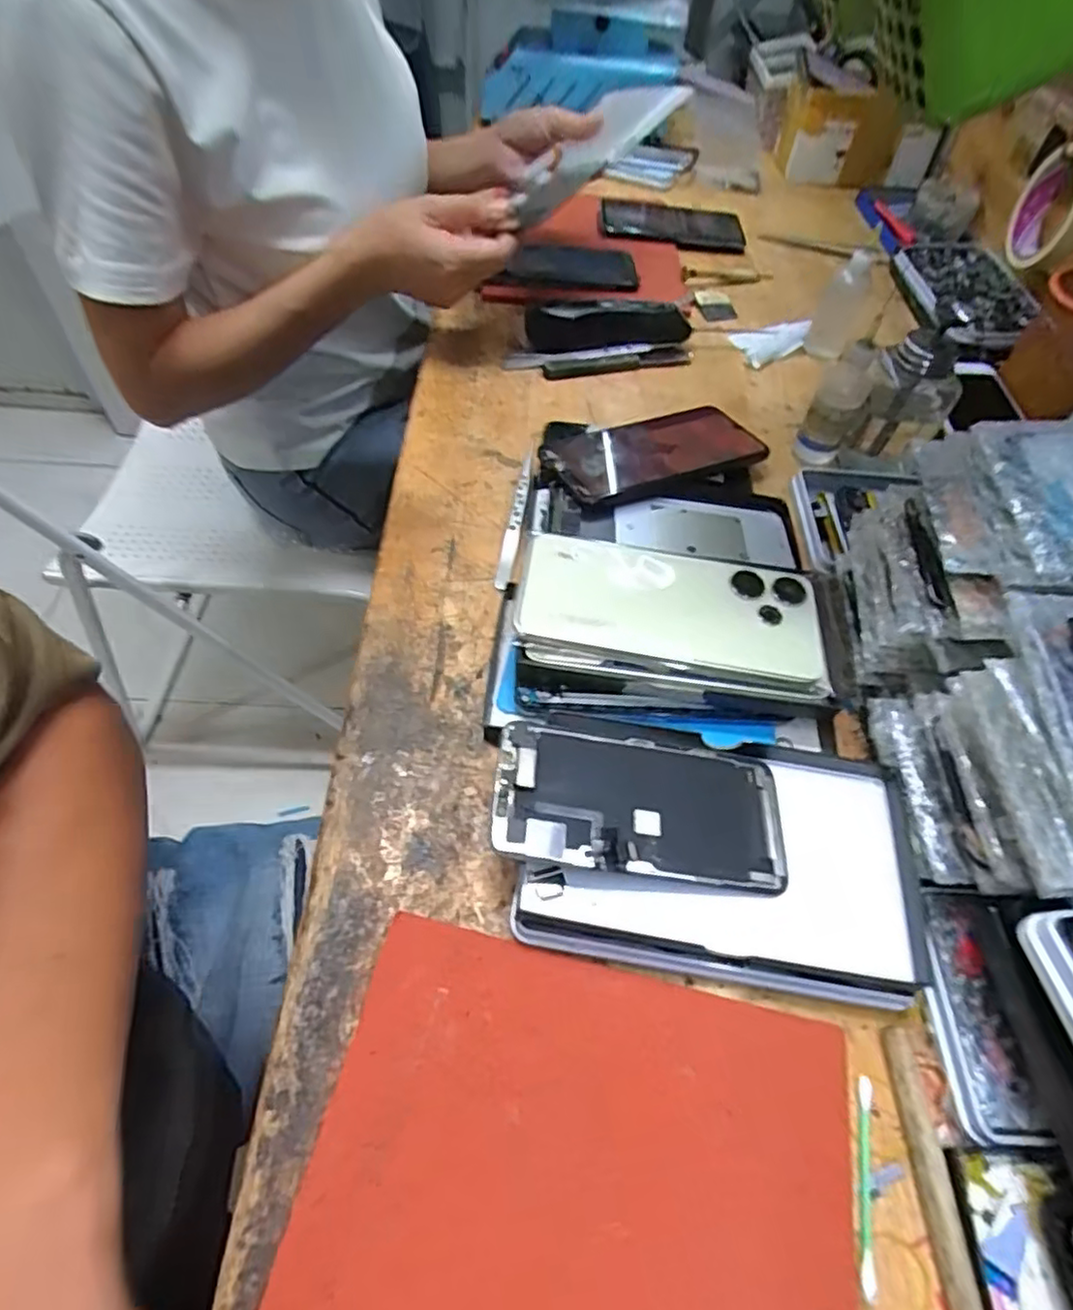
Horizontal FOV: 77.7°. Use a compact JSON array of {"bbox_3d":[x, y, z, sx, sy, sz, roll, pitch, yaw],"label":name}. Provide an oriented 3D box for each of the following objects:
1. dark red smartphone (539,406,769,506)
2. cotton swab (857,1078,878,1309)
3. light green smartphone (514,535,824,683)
[{"bbox_3d":[0.086,-0.152,0.493,0.161,0.010,0.075,-18,61,-18],"label":"dark red smartphone"},{"bbox_3d":[0.129,0.205,0.260,0.006,0.004,0.069,14,55,6],"label":"cotton swab"},{"bbox_3d":[0.075,-0.029,0.375,0.166,0.007,0.073,10,59,0],"label":"light green smartphone"}]

